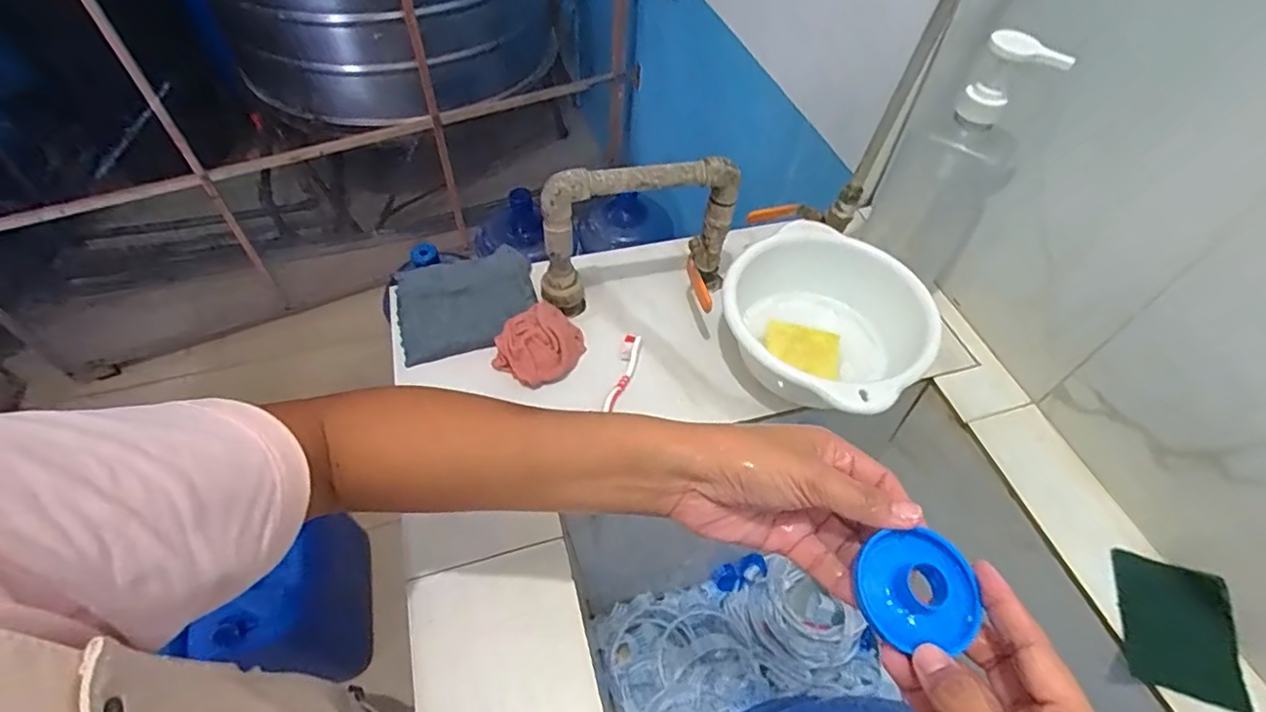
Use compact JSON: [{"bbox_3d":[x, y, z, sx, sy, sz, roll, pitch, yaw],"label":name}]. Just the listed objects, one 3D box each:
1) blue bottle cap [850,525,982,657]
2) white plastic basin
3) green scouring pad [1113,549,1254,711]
[{"bbox_3d":[0.130,0.106,0.265,0.050,0.019,0.048,1,53,-2],"label":"blue bottle cap"},{"bbox_3d":[0.187,-0.027,0.585,0.182,0.079,0.200,1,53,-2],"label":"white plastic basin"},{"bbox_3d":[0.436,0.215,0.462,0.080,0.013,0.102,14,57,15],"label":"green scouring pad"}]

